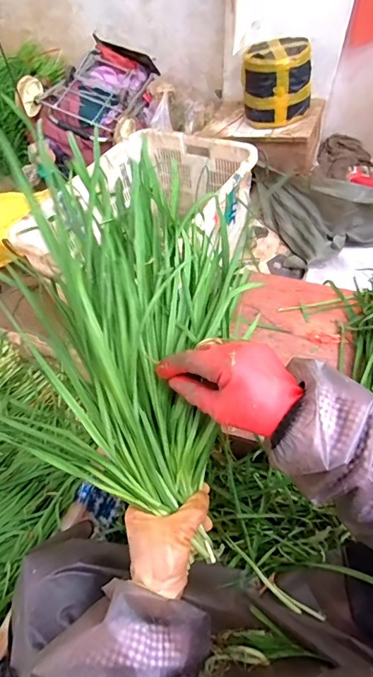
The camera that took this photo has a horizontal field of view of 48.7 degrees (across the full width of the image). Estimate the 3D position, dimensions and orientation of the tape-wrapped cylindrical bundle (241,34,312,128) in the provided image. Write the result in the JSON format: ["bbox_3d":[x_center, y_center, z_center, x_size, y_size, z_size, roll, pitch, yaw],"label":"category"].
[{"bbox_3d":[0.319,-0.902,1.457,0.245,0.218,0.217,9,53,9],"label":"tape-wrapped cylindrical bundle"}]

